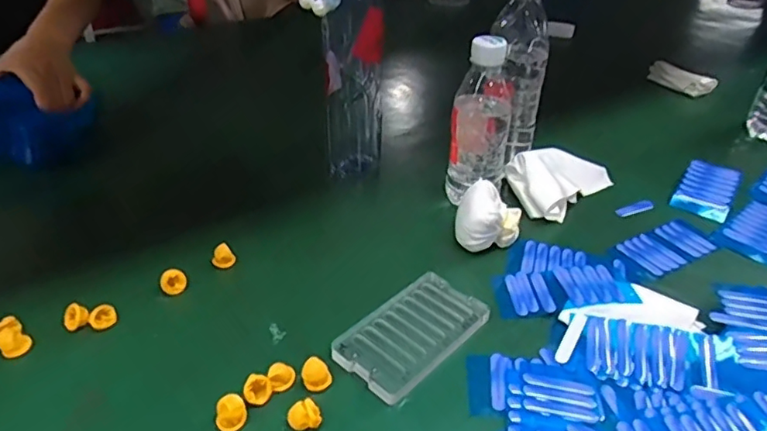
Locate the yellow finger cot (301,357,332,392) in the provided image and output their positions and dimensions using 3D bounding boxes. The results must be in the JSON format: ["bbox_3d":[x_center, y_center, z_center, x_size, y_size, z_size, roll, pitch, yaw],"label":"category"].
[{"bbox_3d":[-0.048,0.116,0.403,0.020,0.020,0.016,0,33,-1],"label":"yellow finger cot"}]

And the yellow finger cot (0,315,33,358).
[{"bbox_3d":[-0.289,0.092,0.428,0.020,0.009,0.039,-26,55,-34],"label":"yellow finger cot"}]

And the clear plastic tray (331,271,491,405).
[{"bbox_3d":[0.024,0.093,0.443,0.070,0.015,0.123,26,41,32],"label":"clear plastic tray"}]

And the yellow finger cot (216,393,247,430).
[{"bbox_3d":[-0.103,0.134,0.376,0.018,0.022,0.018,1,33,0],"label":"yellow finger cot"}]

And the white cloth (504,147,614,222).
[{"bbox_3d":[0.196,-0.048,0.625,0.136,0.051,0.078,-28,43,-37],"label":"white cloth"}]

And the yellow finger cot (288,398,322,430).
[{"bbox_3d":[-0.053,0.137,0.375,0.022,0.018,0.016,-8,34,-13],"label":"yellow finger cot"}]

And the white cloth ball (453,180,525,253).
[{"bbox_3d":[0.101,0.005,0.536,0.062,0.059,0.056,9,34,12],"label":"white cloth ball"}]

